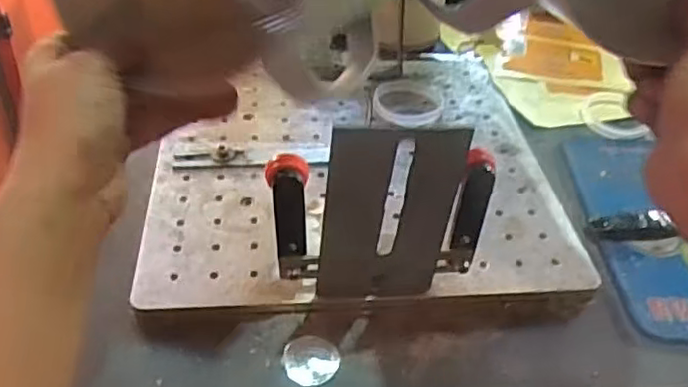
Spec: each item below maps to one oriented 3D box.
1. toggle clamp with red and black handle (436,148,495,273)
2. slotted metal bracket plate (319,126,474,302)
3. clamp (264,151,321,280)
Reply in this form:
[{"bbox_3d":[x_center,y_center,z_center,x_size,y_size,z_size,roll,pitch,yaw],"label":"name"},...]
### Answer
[{"bbox_3d":[0.074,0.012,0.390,0.022,0.077,0.024,12,39,13],"label":"toggle clamp with red and black handle"},{"bbox_3d":[0.025,0.016,0.363,0.072,0.122,0.005,1,40,-7],"label":"slotted metal bracket plate"},{"bbox_3d":[-0.030,0.015,0.381,0.021,0.076,0.024,-17,41,-22],"label":"clamp"}]

